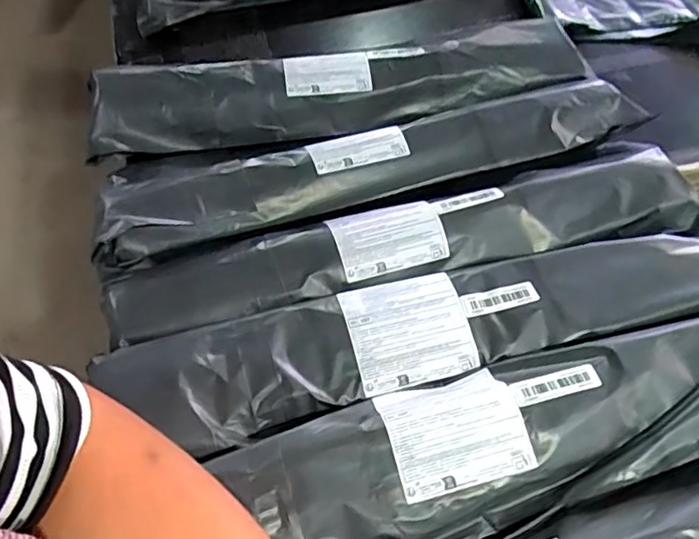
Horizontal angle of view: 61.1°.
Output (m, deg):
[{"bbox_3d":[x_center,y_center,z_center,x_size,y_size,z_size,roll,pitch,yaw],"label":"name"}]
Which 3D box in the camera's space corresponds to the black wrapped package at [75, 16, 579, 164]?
[{"bbox_3d":[-0.006,-0.218,0.710,0.563,0.070,0.112,-8,52,-8],"label":"black wrapped package"}]

